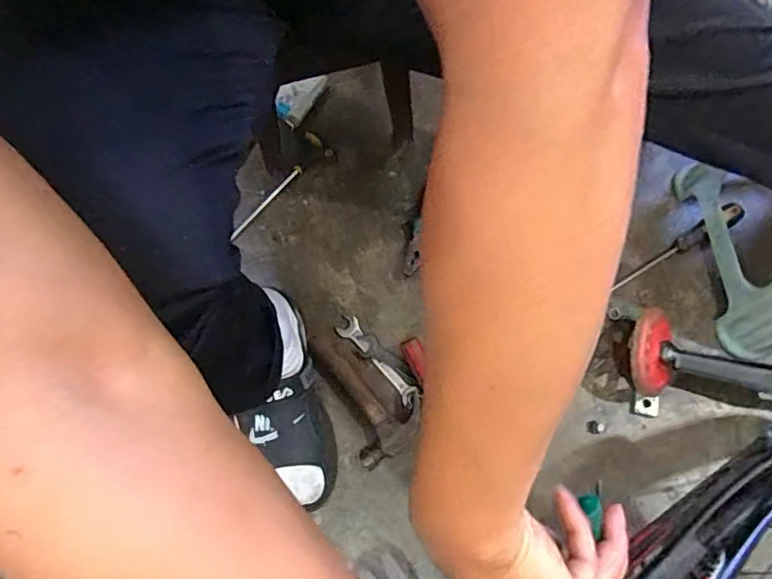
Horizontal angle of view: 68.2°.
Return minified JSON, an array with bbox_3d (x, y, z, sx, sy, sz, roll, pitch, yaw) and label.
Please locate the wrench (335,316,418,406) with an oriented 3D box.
[{"bbox_3d":[-0.012,0.091,0.737,0.029,0.008,0.137,-40,74,-13],"label":"wrench"}]

